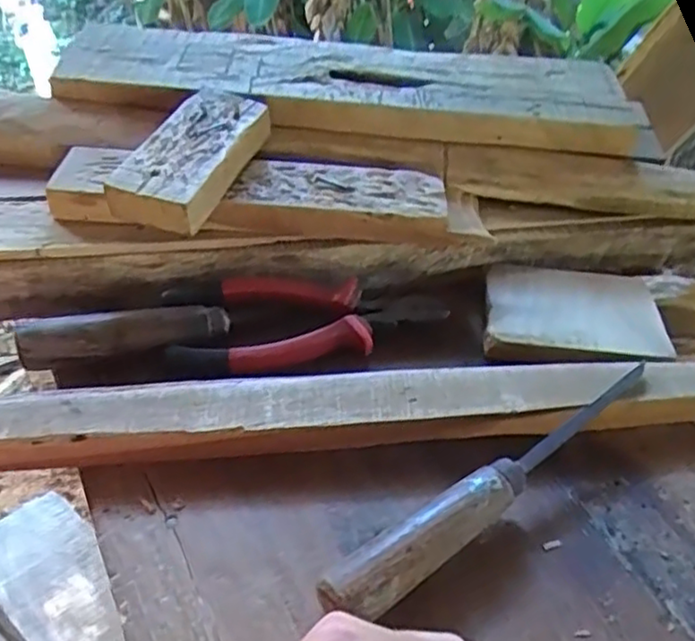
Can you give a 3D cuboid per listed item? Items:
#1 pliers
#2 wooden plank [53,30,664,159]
[{"bbox_3d":[-0.026,-0.002,0.452,0.179,0.023,0.070,-7,45,-13],"label":"pliers"},{"bbox_3d":[0.009,-0.185,0.547,0.455,0.031,0.111,1,43,-5],"label":"wooden plank"}]

